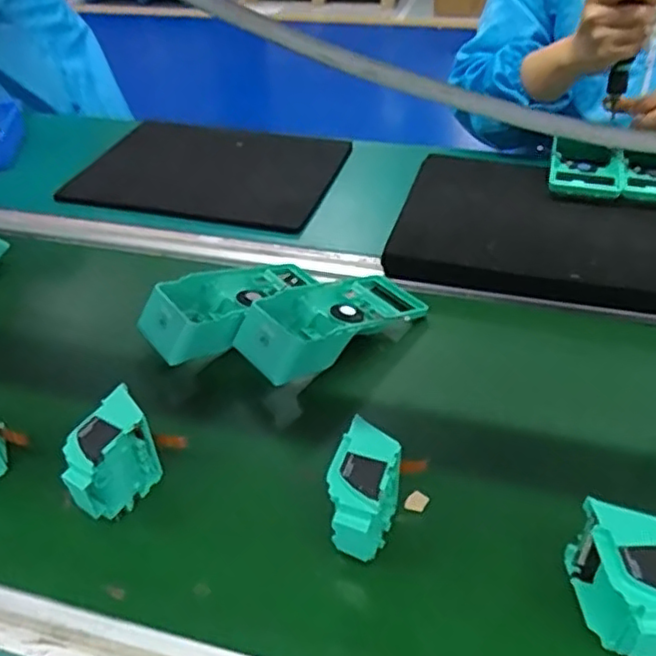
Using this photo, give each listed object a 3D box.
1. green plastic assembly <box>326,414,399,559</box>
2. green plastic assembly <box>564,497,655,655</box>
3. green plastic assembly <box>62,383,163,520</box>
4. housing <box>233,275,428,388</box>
[{"bbox_3d":[0.024,0.120,0.452,0.045,0.078,0.077,10,42,11],"label":"green plastic assembly"},{"bbox_3d":[0.183,0.160,0.400,0.042,0.075,0.082,0,41,0],"label":"green plastic assembly"},{"bbox_3d":[-0.162,0.100,0.484,0.042,0.077,0.078,21,46,23],"label":"green plastic assembly"},{"bbox_3d":[0.006,-0.011,0.623,0.197,0.048,0.090,-29,49,-29],"label":"housing"}]

